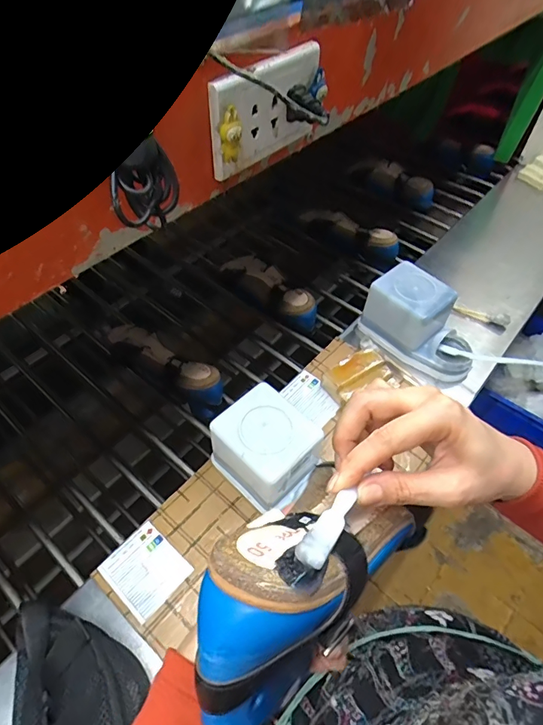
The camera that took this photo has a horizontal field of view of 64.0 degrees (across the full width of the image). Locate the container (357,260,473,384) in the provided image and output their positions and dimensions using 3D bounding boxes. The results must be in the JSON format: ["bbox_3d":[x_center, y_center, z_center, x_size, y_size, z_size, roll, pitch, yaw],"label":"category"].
[{"bbox_3d":[0.247,-0.057,0.708,0.099,0.113,0.185,-32,60,-25],"label":"container"}]

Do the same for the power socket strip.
[{"bbox_3d":[-0.006,-0.197,0.339,0.021,0.069,0.126,31,56,20],"label":"power socket strip"}]

